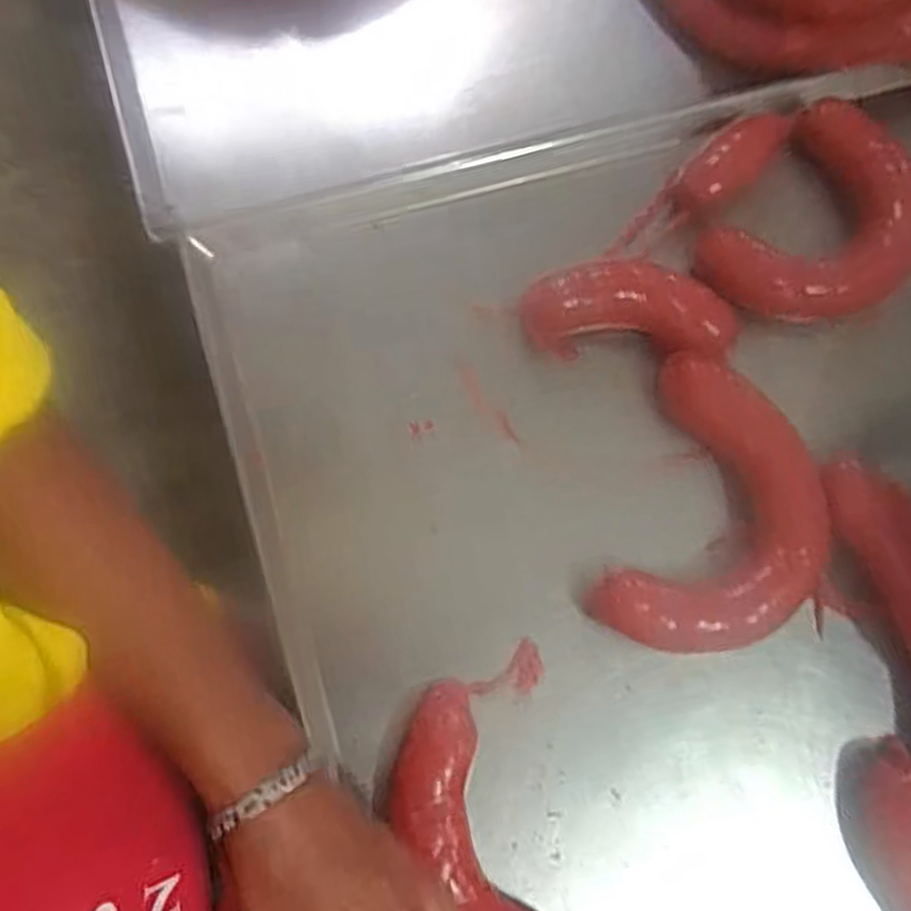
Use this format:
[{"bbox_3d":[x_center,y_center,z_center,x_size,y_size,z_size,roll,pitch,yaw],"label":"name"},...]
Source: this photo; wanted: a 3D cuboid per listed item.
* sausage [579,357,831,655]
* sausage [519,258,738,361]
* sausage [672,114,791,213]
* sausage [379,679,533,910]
[{"bbox_3d":[0.160,0.040,0.451,0.121,0.038,0.170,22,78,4],"label":"sausage"},{"bbox_3d":[0.111,-0.090,0.472,0.133,0.034,0.052,1,77,-1],"label":"sausage"},{"bbox_3d":[0.191,-0.200,0.507,0.092,0.029,0.034,-41,81,-9],"label":"sausage"},{"bbox_3d":[0.009,0.211,0.401,0.060,0.042,0.161,-23,79,-7],"label":"sausage"}]

